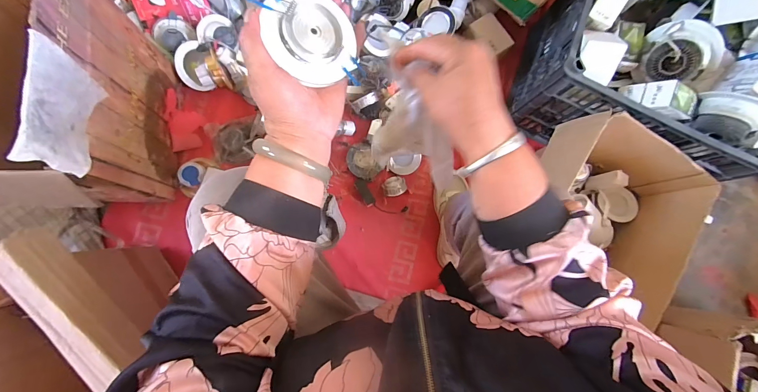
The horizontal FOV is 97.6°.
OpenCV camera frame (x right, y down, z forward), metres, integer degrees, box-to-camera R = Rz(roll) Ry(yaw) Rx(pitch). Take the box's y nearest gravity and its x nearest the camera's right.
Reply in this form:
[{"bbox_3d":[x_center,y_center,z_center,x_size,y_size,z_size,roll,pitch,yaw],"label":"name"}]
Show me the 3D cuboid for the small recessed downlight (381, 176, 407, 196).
[{"bbox_3d":[0.038,-0.024,0.812,0.054,0.023,0.047,-17,84,-8],"label":"small recessed downlight"}]

